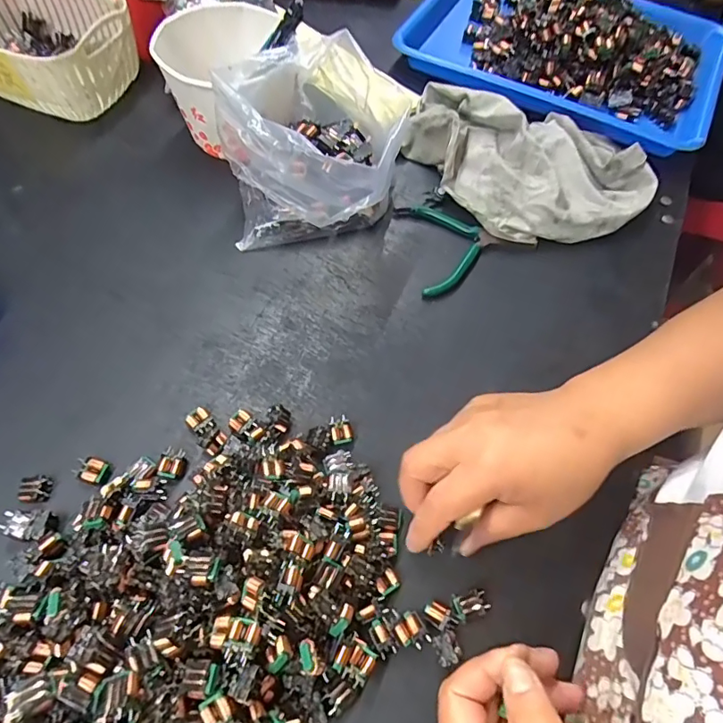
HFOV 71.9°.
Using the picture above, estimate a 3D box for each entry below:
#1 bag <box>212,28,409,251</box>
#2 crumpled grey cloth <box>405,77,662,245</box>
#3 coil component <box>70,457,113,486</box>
[{"bbox_3d":[-0.043,-0.175,0.408,0.130,0.112,0.121,-2,62,-5],"label":"bag"},{"bbox_3d":[0.150,-0.186,0.455,0.231,0.060,0.164,15,62,4],"label":"crumpled grey cloth"},{"bbox_3d":[-0.175,0.071,0.324,0.019,0.012,0.016,15,62,4],"label":"coil component"}]

